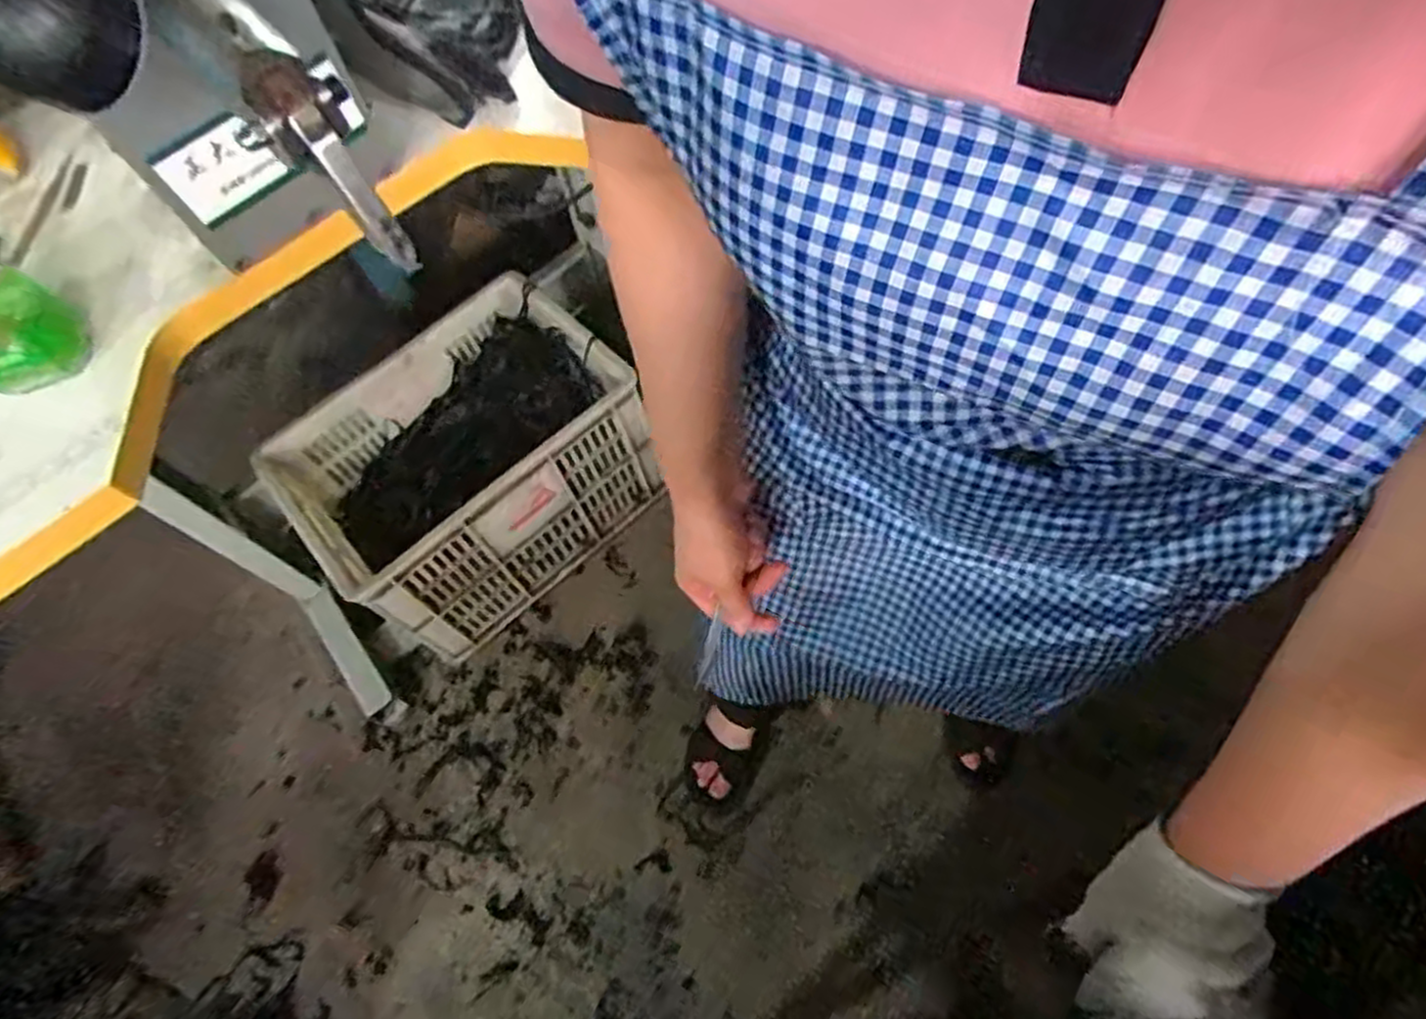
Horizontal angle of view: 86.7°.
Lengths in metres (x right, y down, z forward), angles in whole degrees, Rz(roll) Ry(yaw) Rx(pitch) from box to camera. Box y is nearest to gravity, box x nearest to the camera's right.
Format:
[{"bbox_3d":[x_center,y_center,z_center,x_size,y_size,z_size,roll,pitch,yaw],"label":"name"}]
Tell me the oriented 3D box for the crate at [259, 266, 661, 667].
[{"bbox_3d":[-0.390,-0.063,1.239,0.504,0.312,0.336,-43,69,-15],"label":"crate"}]

